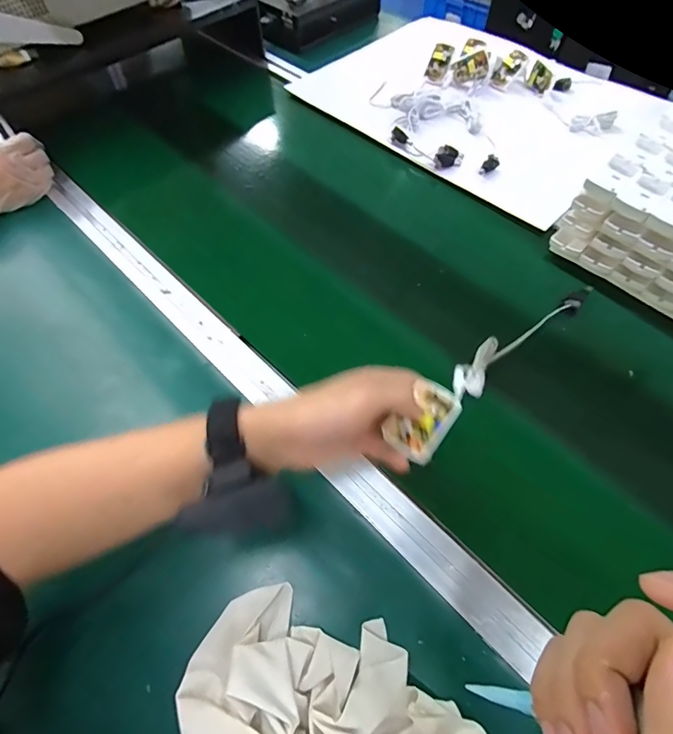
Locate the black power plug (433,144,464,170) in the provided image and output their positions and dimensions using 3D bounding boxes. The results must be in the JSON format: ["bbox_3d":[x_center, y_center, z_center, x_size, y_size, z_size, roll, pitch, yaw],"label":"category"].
[{"bbox_3d":[0.166,-0.310,0.615,0.042,0.020,0.032,8,60,5],"label":"black power plug"}]

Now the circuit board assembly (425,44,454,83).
[{"bbox_3d":[0.181,-0.533,0.732,0.037,0.062,0.013,21,15,9],"label":"circuit board assembly"}]

